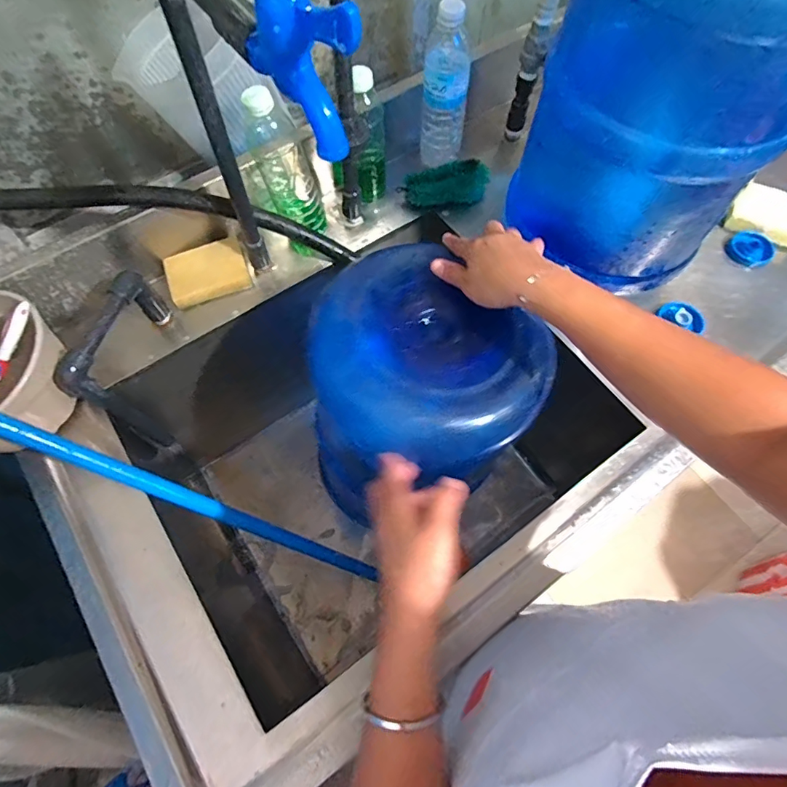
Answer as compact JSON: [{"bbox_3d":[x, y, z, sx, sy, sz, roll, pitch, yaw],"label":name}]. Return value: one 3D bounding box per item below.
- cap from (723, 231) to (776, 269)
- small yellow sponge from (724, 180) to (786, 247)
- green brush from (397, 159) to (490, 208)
[{"bbox_3d":[0.508,-0.205,0.675,0.059,0.019,0.059,0,64,0],"label":"cap"},{"bbox_3d":[0.544,-0.258,0.680,0.103,0.032,0.080,27,67,12],"label":"small yellow sponge"},{"bbox_3d":[0.076,-0.302,0.693,0.128,0.043,0.044,-11,65,-6],"label":"green brush"}]

